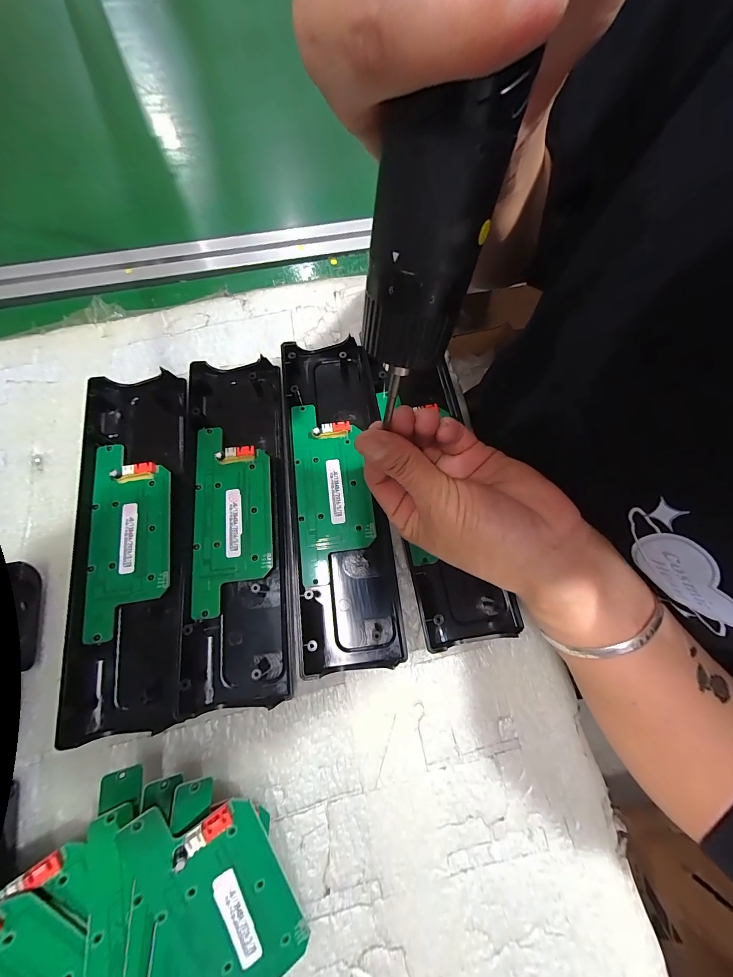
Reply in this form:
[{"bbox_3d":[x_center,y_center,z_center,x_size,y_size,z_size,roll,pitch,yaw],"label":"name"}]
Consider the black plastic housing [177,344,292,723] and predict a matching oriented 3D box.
[{"bbox_3d":[-0.098,0.018,0.247,0.067,0.018,0.245,-6,73,-3],"label":"black plastic housing"}]

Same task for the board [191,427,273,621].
[{"bbox_3d":[-0.097,0.017,0.245,0.054,0.007,0.133,-6,73,-3],"label":"board"}]

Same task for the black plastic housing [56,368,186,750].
[{"bbox_3d":[-0.174,0.031,0.241,0.082,0.019,0.246,-8,73,-4],"label":"black plastic housing"}]

